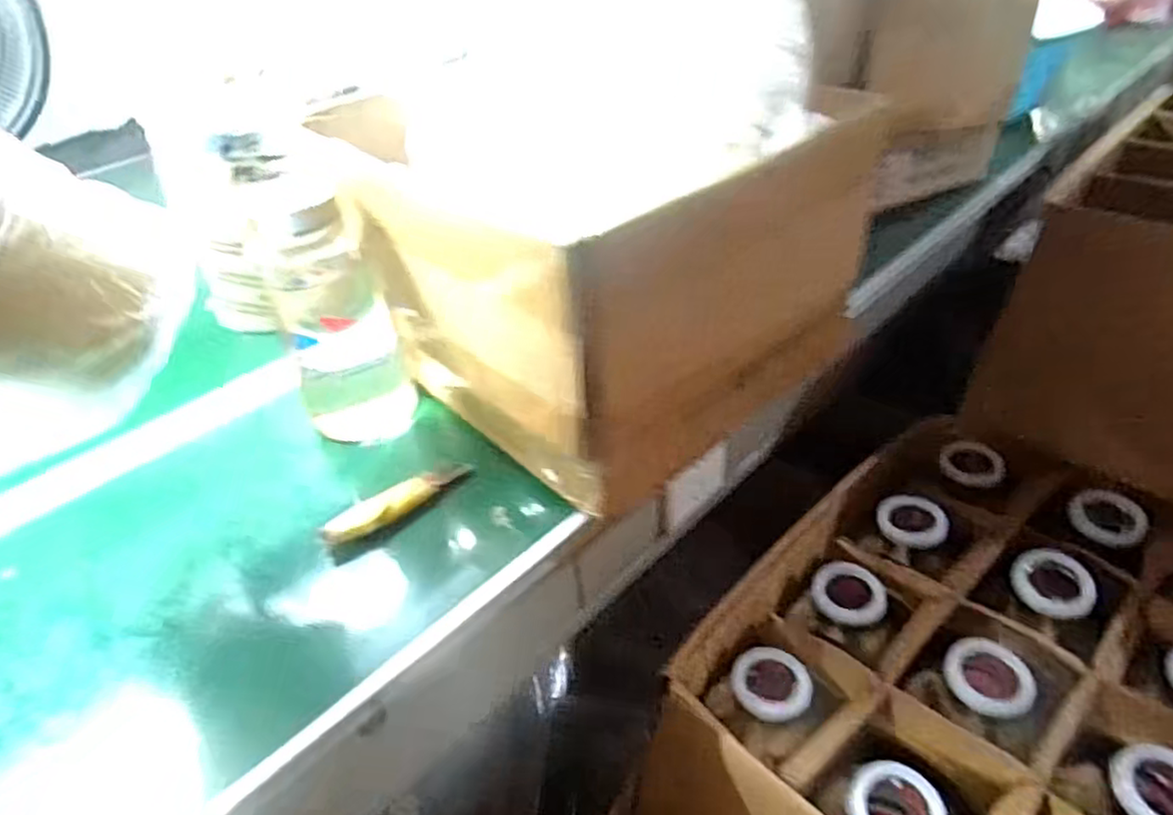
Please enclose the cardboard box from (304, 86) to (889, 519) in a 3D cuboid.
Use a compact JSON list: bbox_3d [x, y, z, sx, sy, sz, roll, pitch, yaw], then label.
[{"bbox_3d":[0.025,-0.108,0.549,0.302,0.201,0.242,-31,45,-26],"label":"cardboard box"}]

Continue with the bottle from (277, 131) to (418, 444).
[{"bbox_3d":[-0.203,-0.081,0.553,0.090,0.229,0.085,-25,42,-20],"label":"bottle"}]

